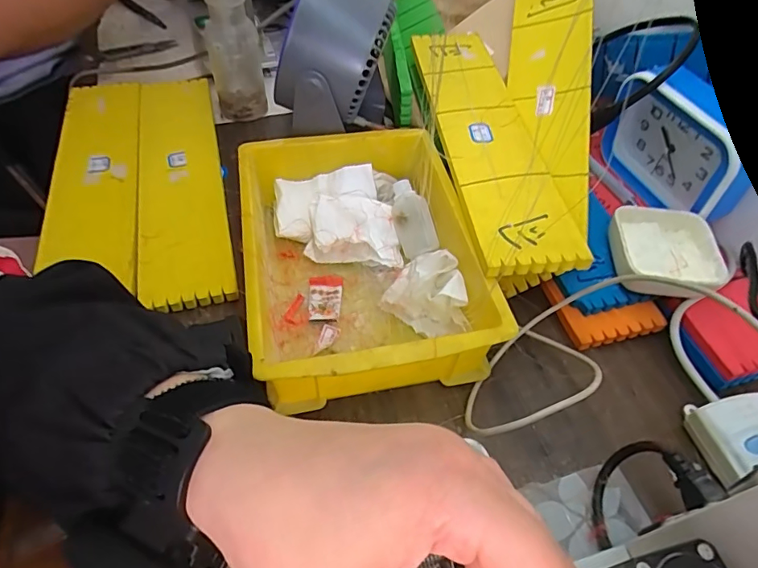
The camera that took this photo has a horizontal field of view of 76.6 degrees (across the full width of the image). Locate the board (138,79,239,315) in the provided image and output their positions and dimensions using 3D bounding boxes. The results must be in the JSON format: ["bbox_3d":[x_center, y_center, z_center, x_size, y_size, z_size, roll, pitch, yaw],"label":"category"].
[{"bbox_3d":[-0.211,-0.123,0.505,0.082,0.005,0.363,-12,54,-12],"label":"board"}]

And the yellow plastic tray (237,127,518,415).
[{"bbox_3d":[-0.019,-0.029,0.403,0.172,0.065,0.245,-9,53,-9],"label":"yellow plastic tray"}]

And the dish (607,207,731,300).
[{"bbox_3d":[0.247,-0.029,0.420,0.081,0.028,0.080,4,52,0],"label":"dish"}]

